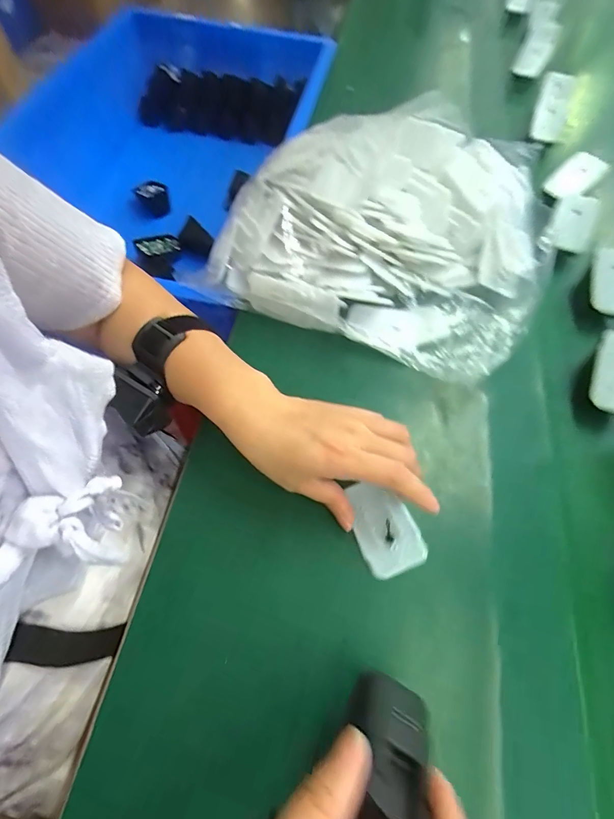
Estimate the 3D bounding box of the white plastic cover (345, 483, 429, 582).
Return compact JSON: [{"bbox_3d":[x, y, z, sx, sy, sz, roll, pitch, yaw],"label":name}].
[{"bbox_3d":[0.058,0.088,0.278,0.044,0.006,0.068,-18,64,-9],"label":"white plastic cover"}]

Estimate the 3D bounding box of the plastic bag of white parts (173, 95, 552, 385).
[{"bbox_3d":[0.087,-0.198,0.386,0.306,0.098,0.298,23,65,11],"label":"plastic bag of white parts"}]

